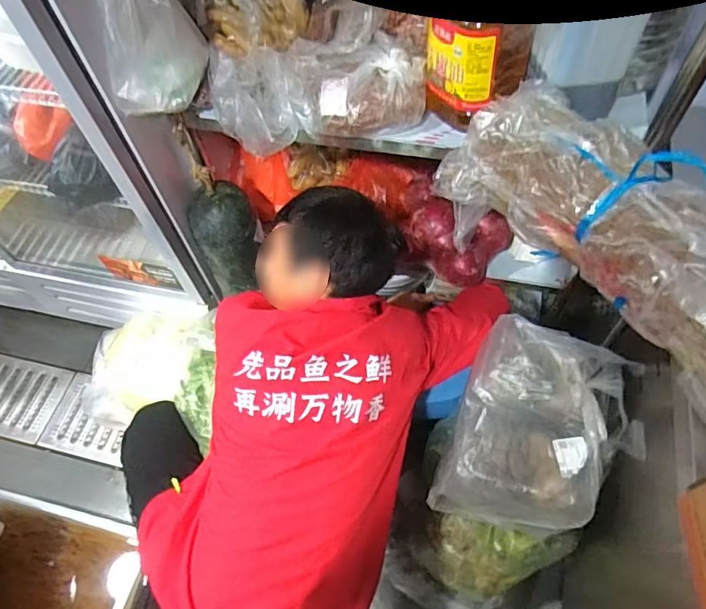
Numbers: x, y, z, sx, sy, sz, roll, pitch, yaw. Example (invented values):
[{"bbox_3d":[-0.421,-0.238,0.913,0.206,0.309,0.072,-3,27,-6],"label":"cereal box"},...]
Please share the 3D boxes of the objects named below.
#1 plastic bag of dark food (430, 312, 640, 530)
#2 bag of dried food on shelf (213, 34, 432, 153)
[{"bbox_3d":[0.338,0.223,0.908,0.274,0.188,0.341,20,62,14],"label":"plastic bag of dark food"},{"bbox_3d":[-0.064,-0.379,0.898,0.374,0.107,0.158,-7,59,-1],"label":"bag of dried food on shelf"}]

